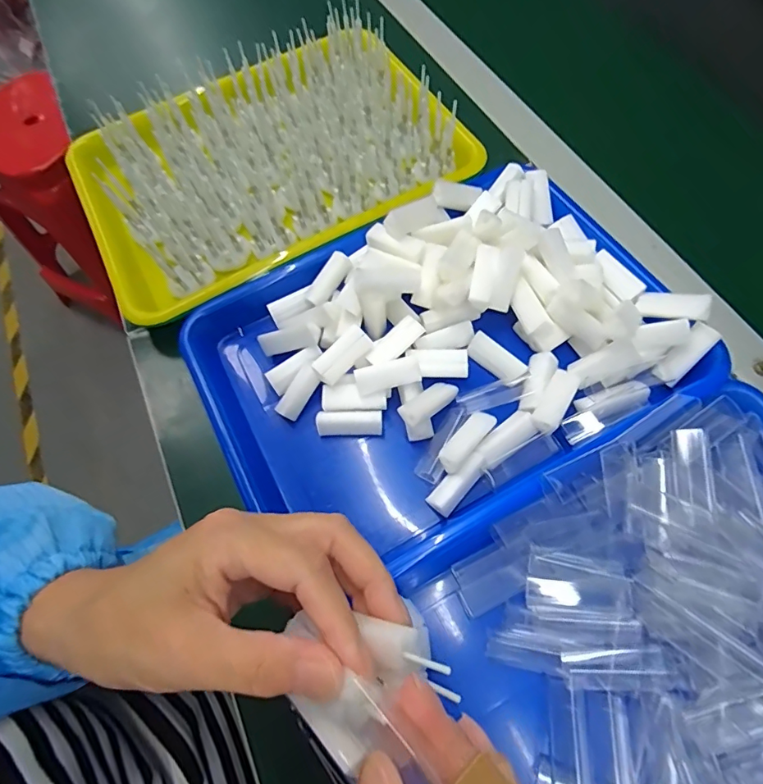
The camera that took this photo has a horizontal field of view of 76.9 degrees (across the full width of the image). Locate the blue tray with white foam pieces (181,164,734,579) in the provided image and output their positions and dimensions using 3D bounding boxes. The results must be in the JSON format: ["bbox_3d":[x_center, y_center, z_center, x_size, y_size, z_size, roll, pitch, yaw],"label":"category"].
[{"bbox_3d":[0.036,-0.032,0.353,0.325,0.055,0.241,-28,66,-9],"label":"blue tray with white foam pieces"}]

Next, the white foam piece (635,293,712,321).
[{"bbox_3d":[0.203,-0.061,0.335,0.044,0.010,0.019,14,65,38],"label":"white foam piece"}]

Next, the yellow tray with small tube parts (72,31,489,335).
[{"bbox_3d":[-0.107,-0.217,0.438,0.330,0.053,0.242,-25,66,-7],"label":"yellow tray with small tube parts"}]

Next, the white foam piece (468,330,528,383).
[{"bbox_3d":[0.082,-0.024,0.346,0.018,0.009,0.046,-38,57,-13],"label":"white foam piece"}]

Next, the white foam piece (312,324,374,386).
[{"bbox_3d":[-0.028,-0.026,0.346,0.019,0.013,0.045,39,74,19],"label":"white foam piece"}]

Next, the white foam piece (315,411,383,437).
[{"bbox_3d":[-0.023,0.023,0.344,0.046,0.010,0.015,-2,65,3],"label":"white foam piece"}]

